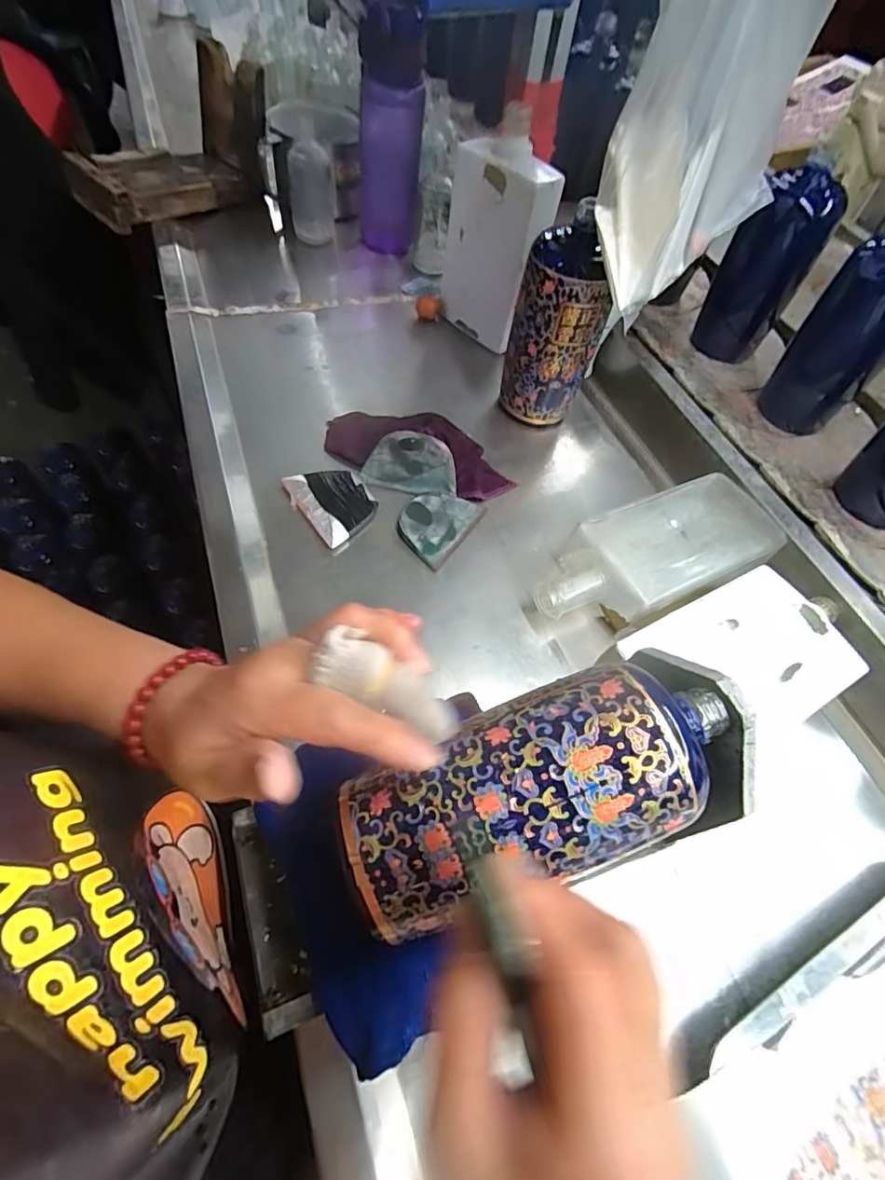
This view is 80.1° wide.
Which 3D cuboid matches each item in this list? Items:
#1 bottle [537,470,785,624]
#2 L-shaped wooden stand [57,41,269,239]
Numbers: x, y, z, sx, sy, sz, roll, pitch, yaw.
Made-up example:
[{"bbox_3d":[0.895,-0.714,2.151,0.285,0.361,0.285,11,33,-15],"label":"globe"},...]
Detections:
[{"bbox_3d":[0.180,-0.029,0.437,0.230,0.043,0.091,-22,61,-18],"label":"bottle"},{"bbox_3d":[-0.355,-0.574,0.686,0.254,0.133,0.146,-31,64,-23],"label":"L-shaped wooden stand"}]

